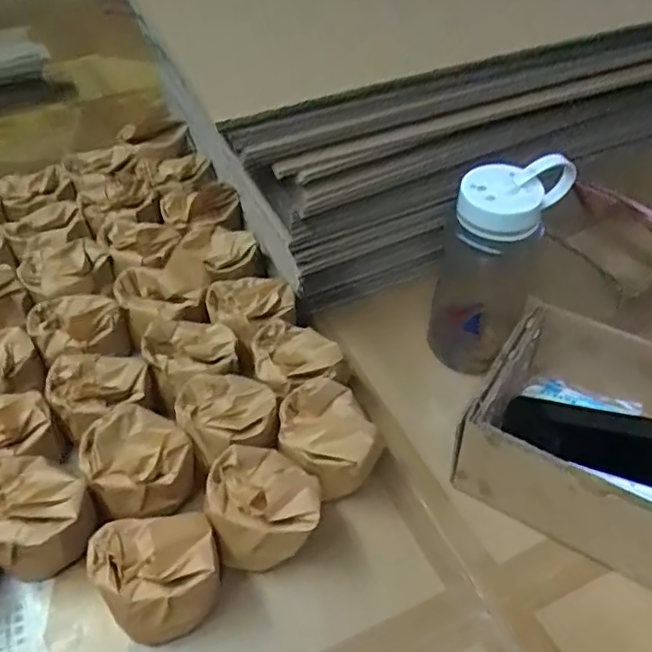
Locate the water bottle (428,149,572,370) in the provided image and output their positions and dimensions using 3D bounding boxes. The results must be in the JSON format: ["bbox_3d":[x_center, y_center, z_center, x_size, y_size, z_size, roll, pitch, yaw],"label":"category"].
[{"bbox_3d":[0.147,-0.041,0.565,0.102,0.198,0.065,6,44,10],"label":"water bottle"}]

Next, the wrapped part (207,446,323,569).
[{"bbox_3d":[-0.046,0.137,0.484,0.078,0.075,0.072,-2,43,2],"label":"wrapped part"}]

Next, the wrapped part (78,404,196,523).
[{"bbox_3d":[-0.150,0.116,0.521,0.079,0.064,0.084,-2,46,2],"label":"wrapped part"}]

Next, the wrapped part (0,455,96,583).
[{"bbox_3d":[-0.217,0.143,0.479,0.072,0.065,0.070,-2,43,2],"label":"wrapped part"}]

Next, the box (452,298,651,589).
[{"bbox_3d":[0.220,0.092,0.497,0.192,0.096,0.154,21,49,24],"label":"box"}]

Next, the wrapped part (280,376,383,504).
[{"bbox_3d":[0.002,0.097,0.527,0.077,0.068,0.079,-2,43,2],"label":"wrapped part"}]

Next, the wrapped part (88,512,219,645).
[{"bbox_3d":[-0.117,0.173,0.454,0.084,0.069,0.075,-14,44,-10],"label":"wrapped part"}]

